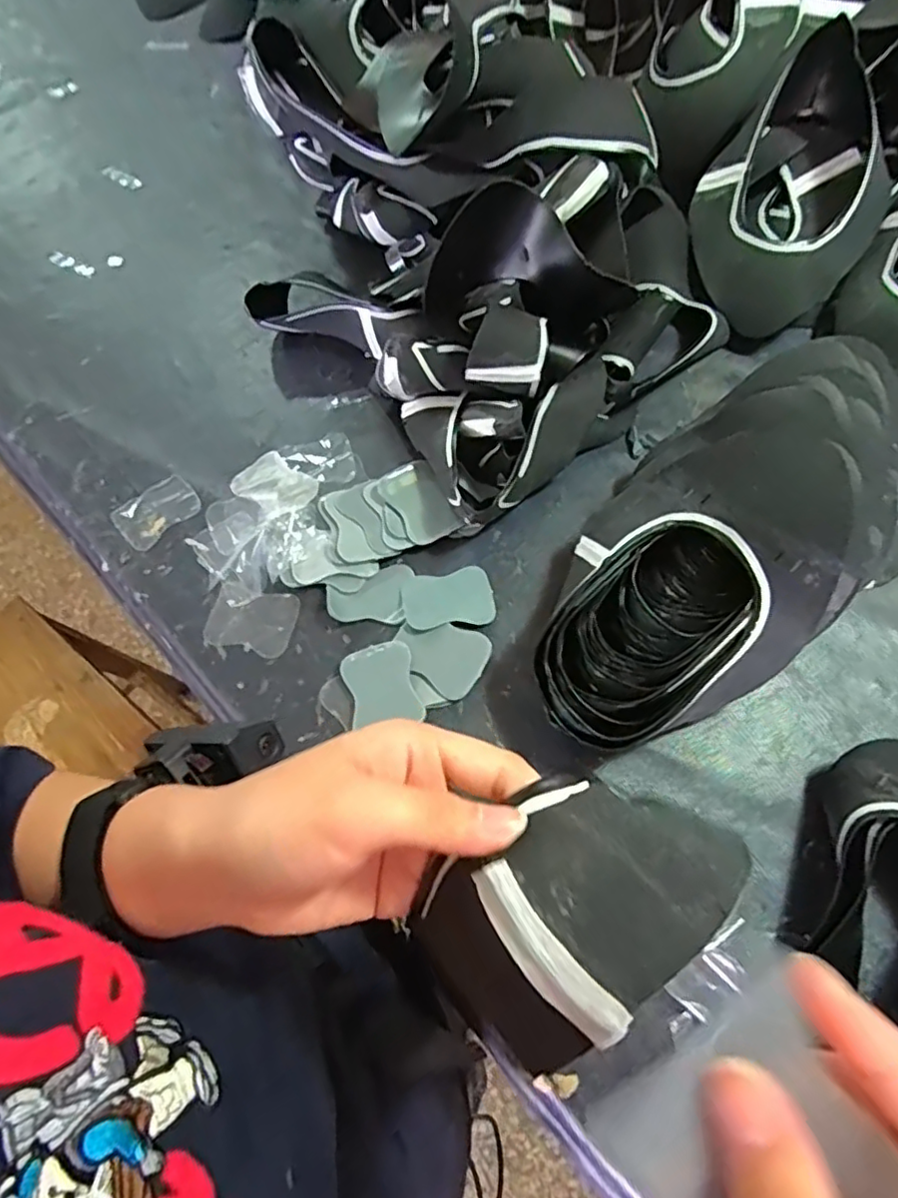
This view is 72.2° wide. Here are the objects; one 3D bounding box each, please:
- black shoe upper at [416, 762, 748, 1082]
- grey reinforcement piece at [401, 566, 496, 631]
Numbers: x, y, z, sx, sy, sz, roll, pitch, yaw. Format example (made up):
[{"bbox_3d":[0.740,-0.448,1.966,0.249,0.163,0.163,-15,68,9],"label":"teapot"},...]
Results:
[{"bbox_3d":[0.045,0.093,0.198,0.100,0.034,0.065,-35,69,-13],"label":"black shoe upper"},{"bbox_3d":[-0.001,0.000,0.539,0.077,0.007,0.055,-8,55,1],"label":"grey reinforcement piece"}]

